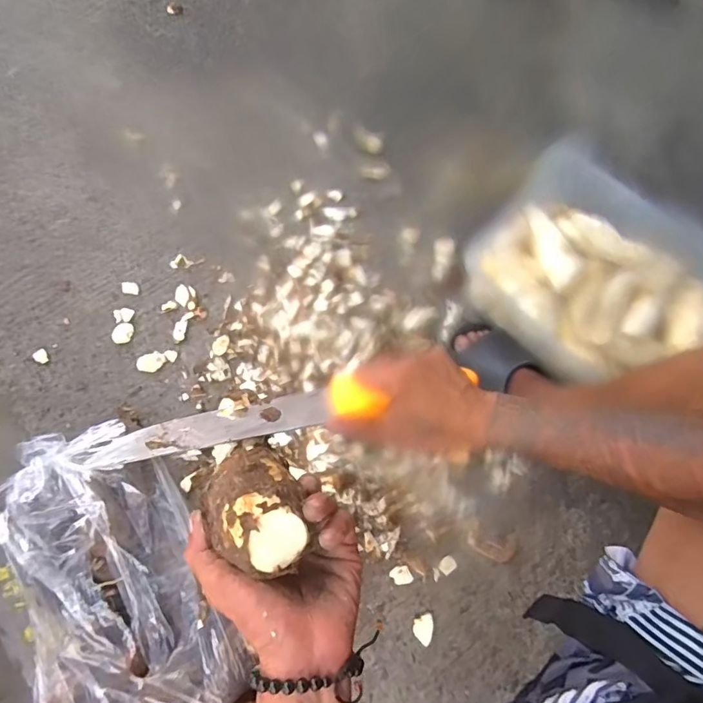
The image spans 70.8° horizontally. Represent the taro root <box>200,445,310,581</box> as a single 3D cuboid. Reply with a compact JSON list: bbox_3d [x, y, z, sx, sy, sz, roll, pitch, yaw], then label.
[{"bbox_3d":[-0.064,0.104,0.331,0.062,0.067,0.084,-43,78,-10],"label":"taro root"}]

